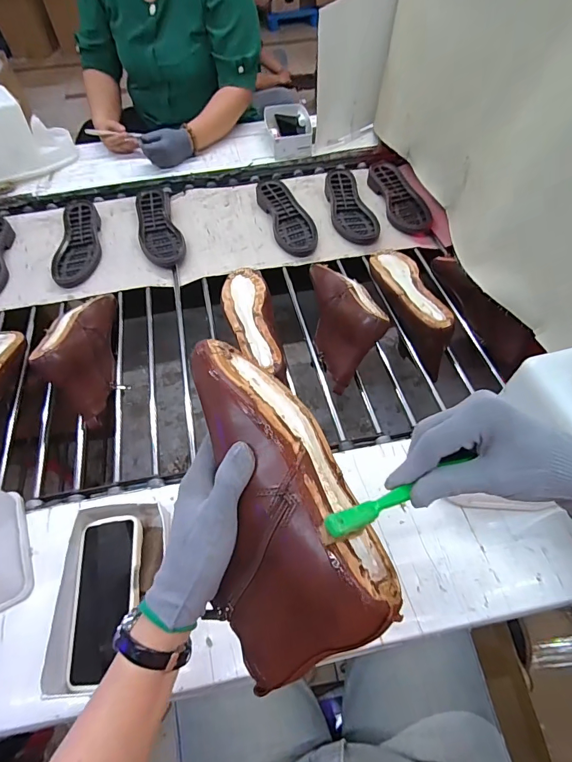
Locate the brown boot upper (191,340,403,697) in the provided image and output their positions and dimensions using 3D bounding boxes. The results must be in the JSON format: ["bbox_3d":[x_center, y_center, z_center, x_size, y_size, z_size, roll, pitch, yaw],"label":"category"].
[{"bbox_3d":[-0.008,0.083,0.310,0.116,0.083,0.263,-15,70,-7],"label":"brown boot upper"}]

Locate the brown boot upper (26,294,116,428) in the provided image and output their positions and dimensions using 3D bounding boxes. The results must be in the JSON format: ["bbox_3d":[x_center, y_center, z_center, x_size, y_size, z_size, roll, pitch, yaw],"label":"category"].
[{"bbox_3d":[-0.353,-0.058,0.681,0.081,0.115,0.261,-11,57,-4],"label":"brown boot upper"}]

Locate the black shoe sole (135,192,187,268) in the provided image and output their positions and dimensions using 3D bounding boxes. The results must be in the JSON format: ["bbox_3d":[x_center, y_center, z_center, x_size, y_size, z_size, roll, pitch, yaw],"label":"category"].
[{"bbox_3d":[-0.298,-0.363,0.937,0.092,0.033,0.269,-16,58,-7],"label":"black shoe sole"}]

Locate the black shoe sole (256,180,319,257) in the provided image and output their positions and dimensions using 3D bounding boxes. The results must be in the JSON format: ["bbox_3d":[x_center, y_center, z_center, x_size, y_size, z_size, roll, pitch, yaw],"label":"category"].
[{"bbox_3d":[0.003,-0.385,0.936,0.091,0.028,0.260,-17,58,-8],"label":"black shoe sole"}]

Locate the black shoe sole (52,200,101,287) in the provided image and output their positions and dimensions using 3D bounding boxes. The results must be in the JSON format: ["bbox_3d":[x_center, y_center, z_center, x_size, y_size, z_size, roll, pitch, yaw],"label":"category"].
[{"bbox_3d":[-0.471,-0.327,0.919,0.088,0.032,0.280,-9,57,-2],"label":"black shoe sole"}]

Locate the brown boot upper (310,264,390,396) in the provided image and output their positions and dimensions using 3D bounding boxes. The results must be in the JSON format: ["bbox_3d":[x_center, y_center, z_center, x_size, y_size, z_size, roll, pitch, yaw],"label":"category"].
[{"bbox_3d":[0.103,-0.121,0.706,0.101,0.120,0.254,-8,57,-2],"label":"brown boot upper"}]

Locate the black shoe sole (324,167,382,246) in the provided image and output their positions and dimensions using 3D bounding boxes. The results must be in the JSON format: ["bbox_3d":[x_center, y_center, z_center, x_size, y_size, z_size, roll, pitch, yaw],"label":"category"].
[{"bbox_3d":[0.147,-0.416,0.944,0.092,0.029,0.274,-11,57,-4],"label":"black shoe sole"}]

